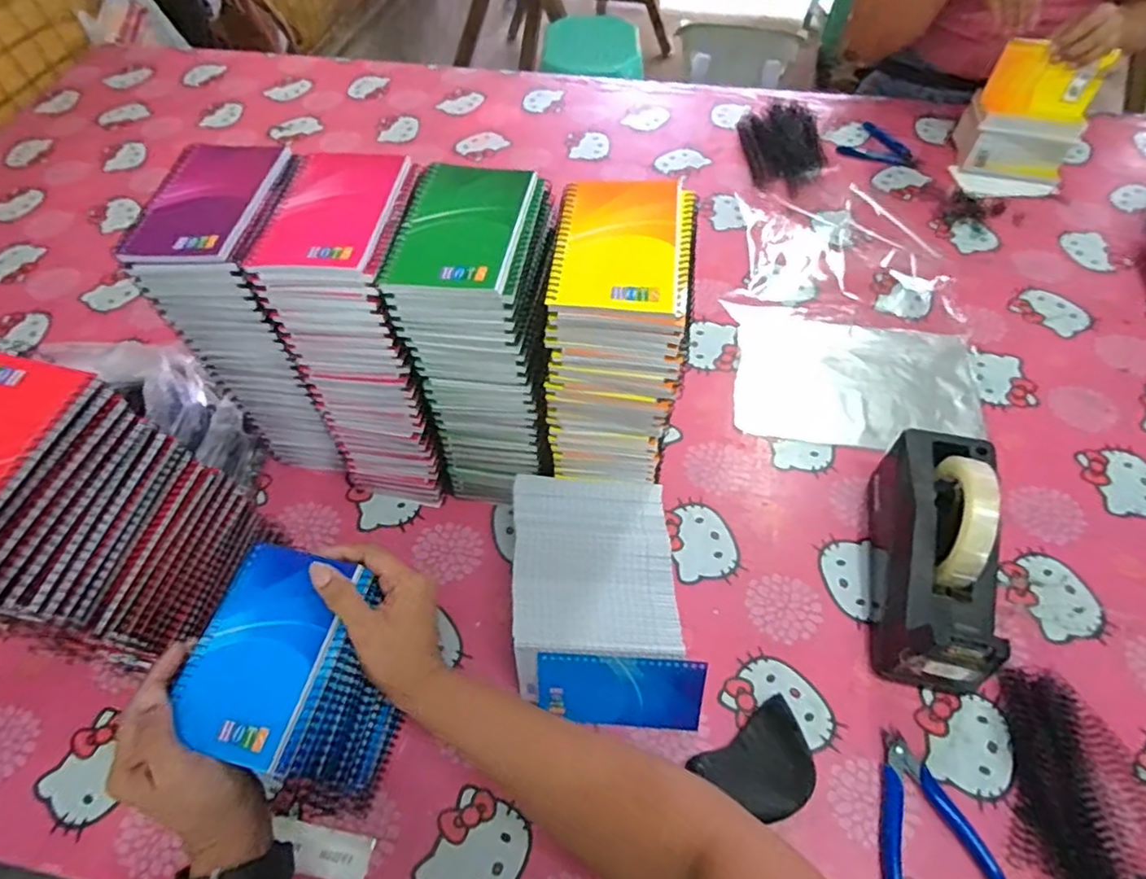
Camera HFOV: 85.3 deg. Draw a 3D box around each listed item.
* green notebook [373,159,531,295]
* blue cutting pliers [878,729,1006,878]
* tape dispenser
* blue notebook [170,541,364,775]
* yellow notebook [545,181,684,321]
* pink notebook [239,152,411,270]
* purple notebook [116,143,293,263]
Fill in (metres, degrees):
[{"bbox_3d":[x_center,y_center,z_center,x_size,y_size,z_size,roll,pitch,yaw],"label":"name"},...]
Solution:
[{"bbox_3d":[-0.079,-0.150,0.438,0.084,0.014,0.125,6,56,6],"label":"green notebook"},{"bbox_3d":[0.259,0.284,0.469,0.083,0.010,0.113,-9,56,-4],"label":"blue cutting pliers"},{"bbox_3d":[0.308,0.093,0.525,0.077,0.129,0.204,9,56,8],"label":"tape dispenser"},{"bbox_3d":[-0.204,0.134,0.407,0.084,0.007,0.129,10,57,9],"label":"blue notebook"},{"bbox_3d":[0.032,-0.135,0.425,0.086,0.010,0.128,4,56,4],"label":"yellow notebook"},{"bbox_3d":[-0.176,-0.166,0.449,0.085,0.009,0.125,5,56,5],"label":"pink notebook"},{"bbox_3d":[-0.269,-0.178,0.462,0.086,0.011,0.128,1,56,3],"label":"purple notebook"}]

